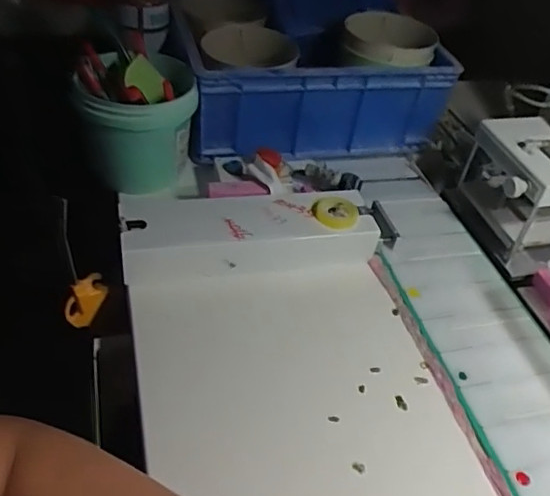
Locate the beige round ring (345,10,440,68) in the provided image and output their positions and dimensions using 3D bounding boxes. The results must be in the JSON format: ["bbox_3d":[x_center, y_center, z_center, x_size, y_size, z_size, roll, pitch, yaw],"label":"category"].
[{"bbox_3d":[0.145,-0.257,0.705,0.120,0.032,0.110,3,43,-7],"label":"beige round ring"}]

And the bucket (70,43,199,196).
[{"bbox_3d":[-0.146,-0.136,0.617,0.117,0.127,0.106,-5,45,-16],"label":"bucket"}]

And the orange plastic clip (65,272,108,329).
[{"bbox_3d":[-0.189,0.053,0.566,0.034,0.058,0.018,10,26,-33],"label":"orange plastic clip"}]

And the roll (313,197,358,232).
[{"bbox_3d":[0.063,-0.036,0.579,0.046,0.009,0.046,5,43,-5],"label":"roll"}]

